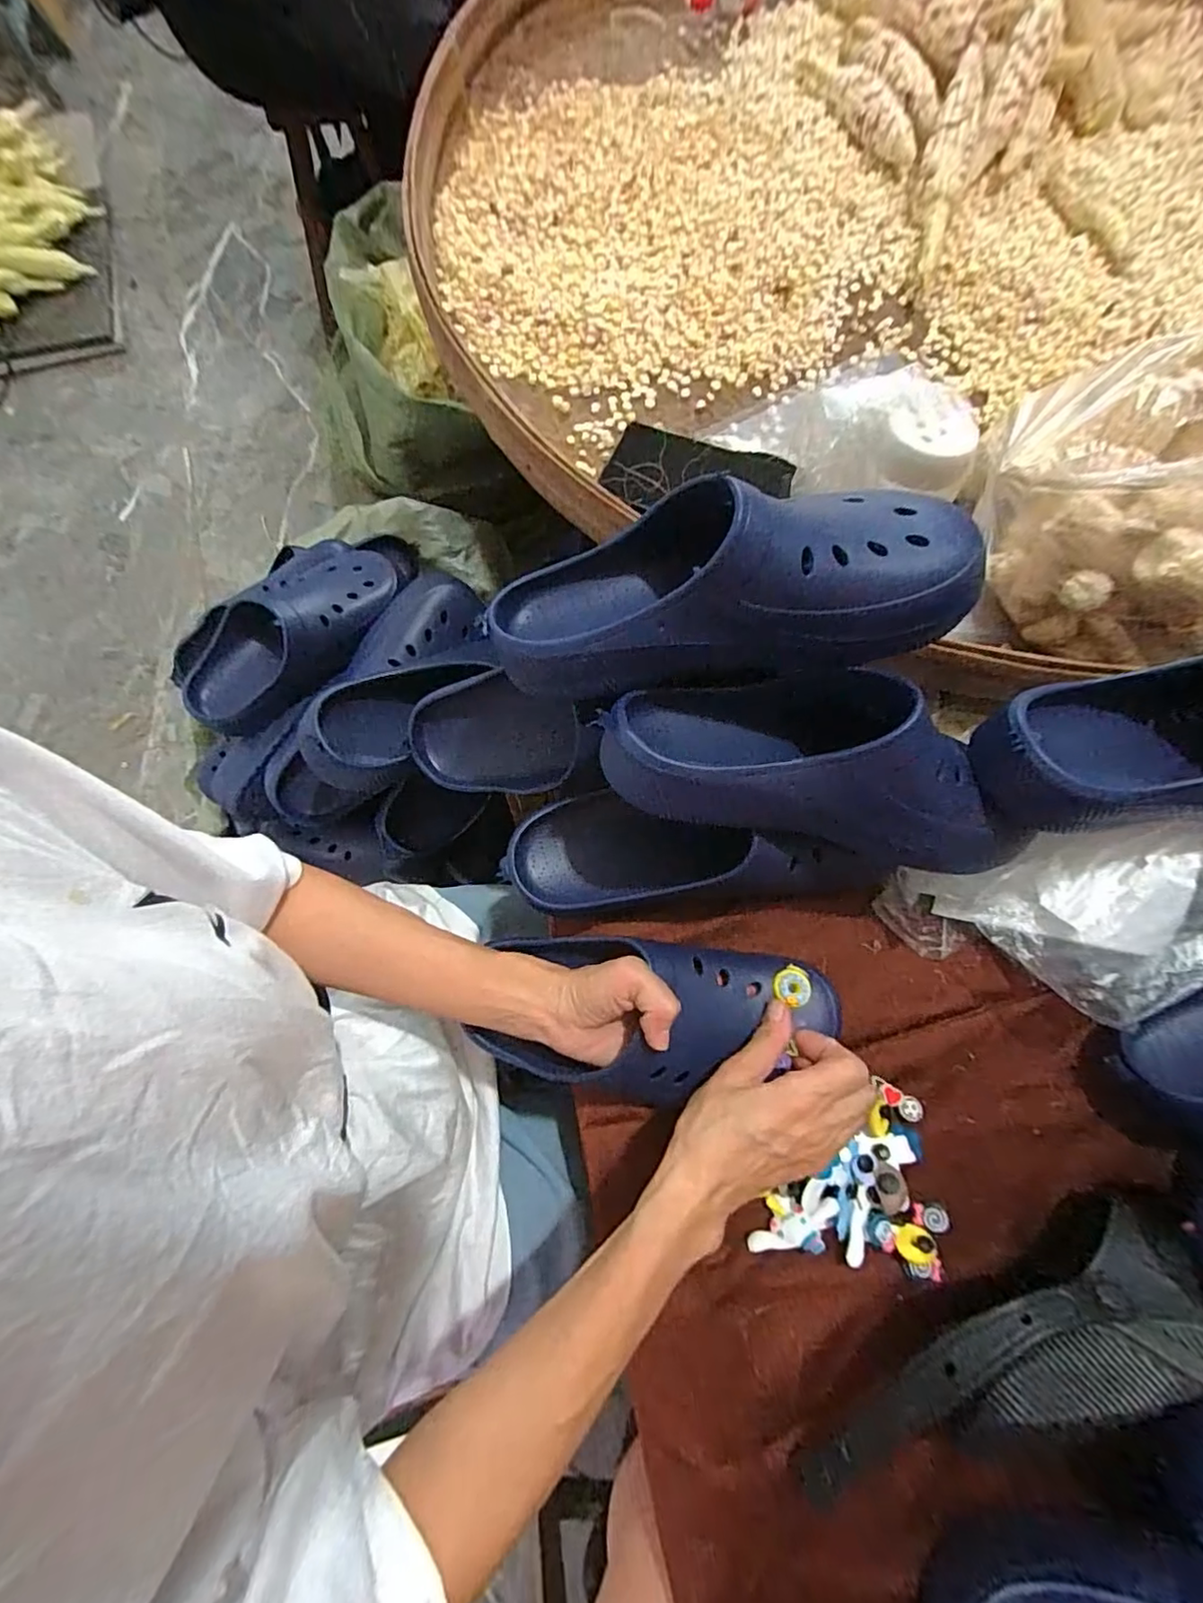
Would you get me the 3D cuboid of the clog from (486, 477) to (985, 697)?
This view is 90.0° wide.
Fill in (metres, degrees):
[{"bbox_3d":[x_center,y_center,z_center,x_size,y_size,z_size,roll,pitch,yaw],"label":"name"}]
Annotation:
[{"bbox_3d":[0.065,-0.125,0.338,0.266,0.096,0.092,-5,75,13],"label":"clog"}]

